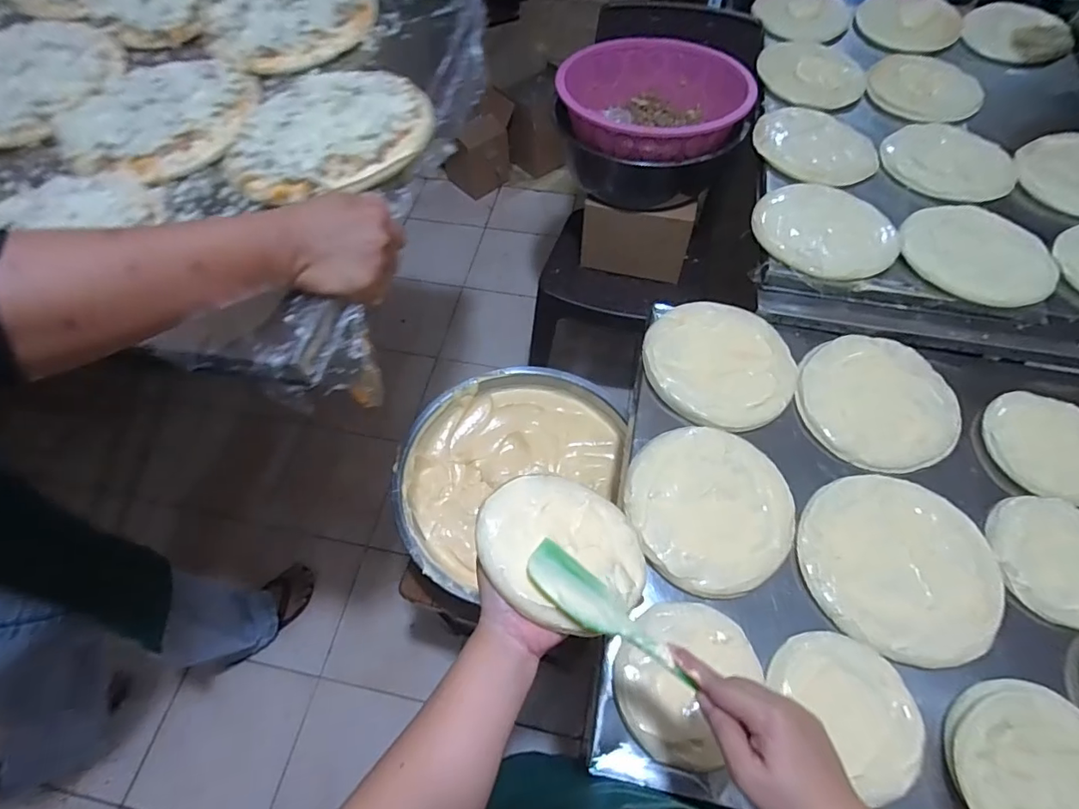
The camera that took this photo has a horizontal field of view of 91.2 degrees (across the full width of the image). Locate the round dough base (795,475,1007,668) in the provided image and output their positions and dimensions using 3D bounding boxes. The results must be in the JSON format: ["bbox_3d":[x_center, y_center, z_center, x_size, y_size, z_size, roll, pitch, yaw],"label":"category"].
[{"bbox_3d":[0.404,0.180,0.594,0.206,0.024,0.192,0,59,0],"label":"round dough base"}]

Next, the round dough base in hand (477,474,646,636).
[{"bbox_3d":[0.023,0.117,0.445,0.138,0.017,0.142,16,41,-15],"label":"round dough base in hand"}]

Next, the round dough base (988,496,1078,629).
[{"bbox_3d":[0.584,0.172,0.585,0.143,0.017,0.133,13,60,8],"label":"round dough base"}]

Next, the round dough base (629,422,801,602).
[{"bbox_3d":[0.203,0.115,0.621,0.189,0.022,0.193,0,59,0],"label":"round dough base"}]

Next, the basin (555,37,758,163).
[{"bbox_3d":[0.213,-0.584,1.039,0.341,0.116,0.341,0,59,0],"label":"basin"}]

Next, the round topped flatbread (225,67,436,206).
[{"bbox_3d":[-0.201,-0.271,0.515,0.187,0.033,0.185,0,59,0],"label":"round topped flatbread"}]

